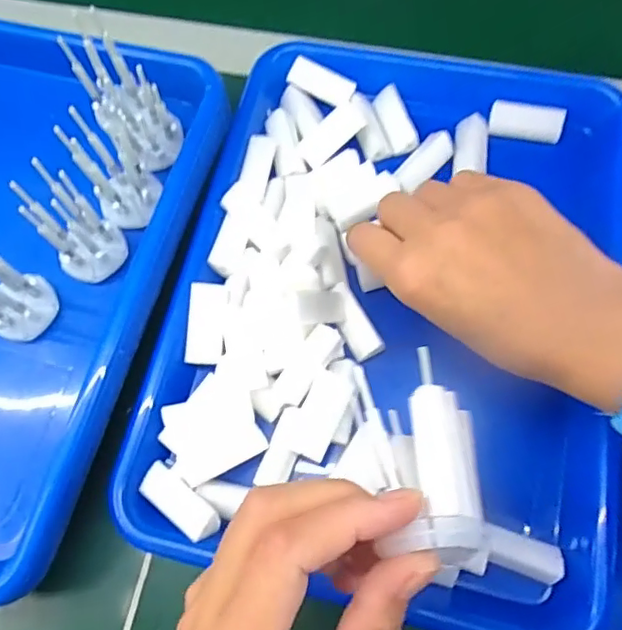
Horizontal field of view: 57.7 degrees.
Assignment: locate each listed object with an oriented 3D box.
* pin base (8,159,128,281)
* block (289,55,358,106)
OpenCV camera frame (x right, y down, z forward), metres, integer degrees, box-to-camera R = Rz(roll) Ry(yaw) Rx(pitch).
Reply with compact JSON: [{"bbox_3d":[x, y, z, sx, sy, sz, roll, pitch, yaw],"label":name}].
[{"bbox_3d":[-0.131,-0.049,0.308,0.037,0.068,0.034,-1,70,2],"label":"pin base"},{"bbox_3d":[0.008,-0.158,0.380,0.046,0.008,0.022,30,74,12],"label":"block"}]

